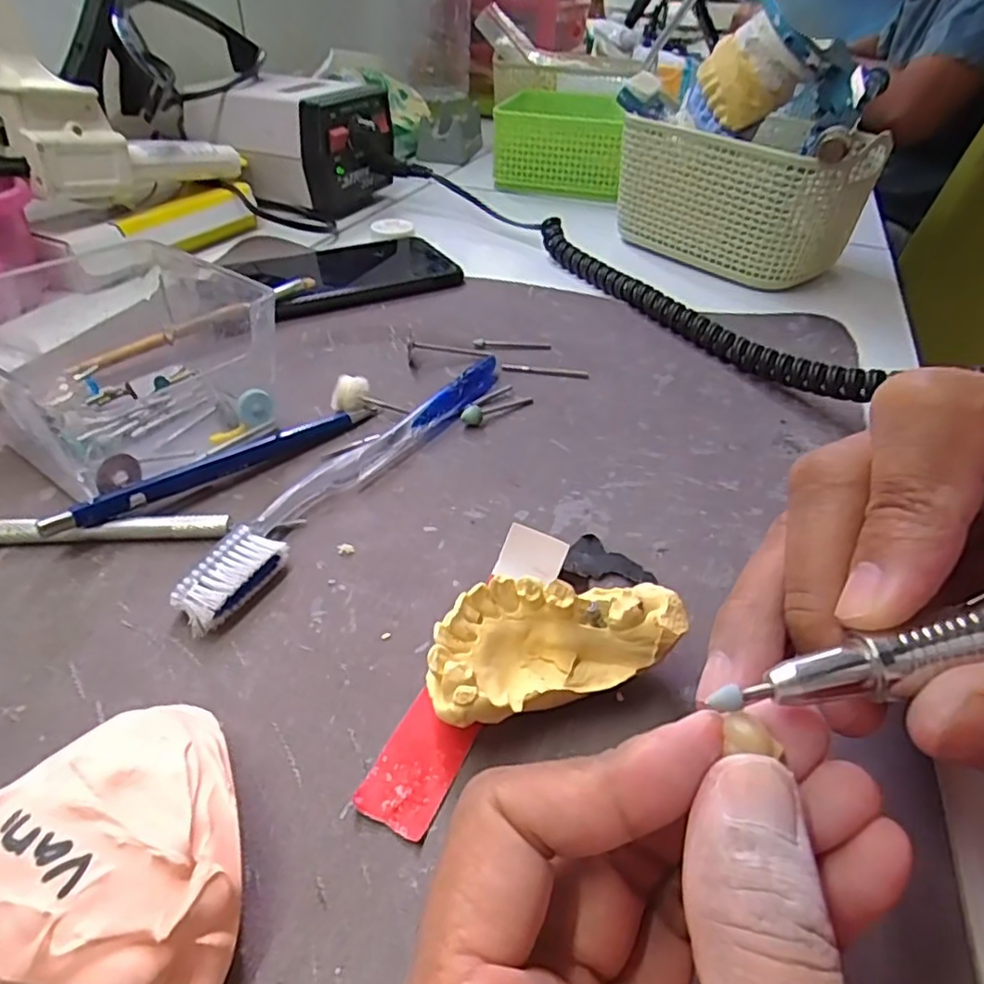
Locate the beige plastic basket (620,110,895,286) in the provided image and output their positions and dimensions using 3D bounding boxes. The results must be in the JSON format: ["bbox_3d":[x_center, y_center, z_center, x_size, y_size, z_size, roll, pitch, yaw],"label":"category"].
[{"bbox_3d":[0.169,-0.208,0.446,0.152,0.091,0.089,34,49,31],"label":"beige plastic basket"}]

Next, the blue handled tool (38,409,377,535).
[{"bbox_3d":[-0.103,-0.012,0.254,0.010,0.015,0.129,34,49,31],"label":"blue handled tool"}]

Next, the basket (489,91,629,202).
[{"bbox_3d":[0.072,-0.338,0.620,0.112,0.061,0.148,12,41,10],"label":"basket"}]

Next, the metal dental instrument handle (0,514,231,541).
[{"bbox_3d":[-0.152,0.014,0.226,0.115,0.008,0.007,-1,40,-5],"label":"metal dental instrument handle"}]

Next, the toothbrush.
[{"bbox_3d":[-0.050,-0.014,0.261,0.022,0.013,0.188,22,44,21],"label":"toothbrush"}]

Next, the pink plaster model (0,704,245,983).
[{"bbox_3d":[-0.077,0.079,0.134,0.046,0.032,0.059,-16,44,-22],"label":"pink plaster model"}]

